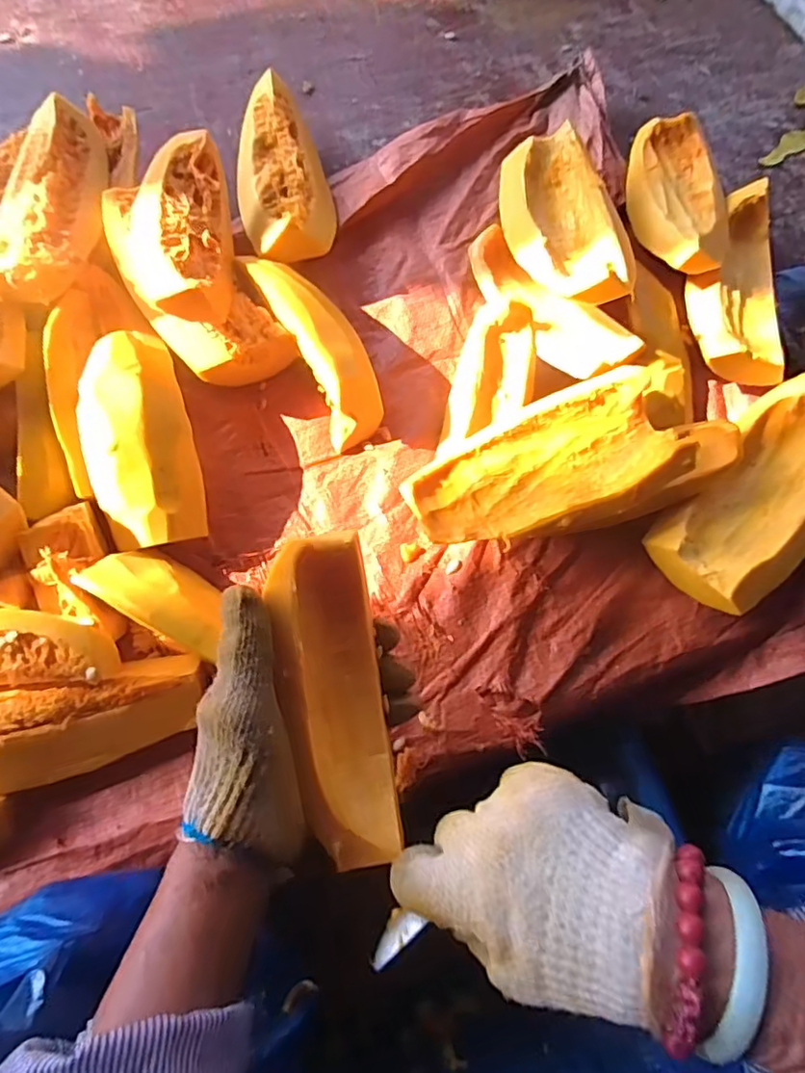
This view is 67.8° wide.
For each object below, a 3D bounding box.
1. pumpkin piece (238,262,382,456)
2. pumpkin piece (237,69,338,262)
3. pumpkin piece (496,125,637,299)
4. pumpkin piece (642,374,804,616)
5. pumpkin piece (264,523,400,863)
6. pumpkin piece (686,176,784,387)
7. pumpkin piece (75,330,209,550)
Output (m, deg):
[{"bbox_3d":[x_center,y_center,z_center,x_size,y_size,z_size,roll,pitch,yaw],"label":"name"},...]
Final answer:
[{"bbox_3d":[-0.062,-0.150,0.449,0.047,0.057,0.159,-31,94,-13],"label":"pumpkin piece"},{"bbox_3d":[-0.104,-0.312,0.525,0.081,0.055,0.209,-9,71,-6],"label":"pumpkin piece"},{"bbox_3d":[0.135,-0.261,0.485,0.096,0.049,0.198,-4,69,-4],"label":"pumpkin piece"},{"bbox_3d":[0.270,-0.029,0.451,0.088,0.063,0.197,41,74,11],"label":"pumpkin piece"},{"bbox_3d":[-0.036,0.089,0.337,0.052,0.041,0.177,-9,86,-6],"label":"pumpkin piece"},{"bbox_3d":[0.282,-0.215,0.513,0.076,0.046,0.202,10,70,1],"label":"pumpkin piece"},{"bbox_3d":[-0.187,-0.071,0.422,0.071,0.038,0.156,-13,85,-7],"label":"pumpkin piece"}]

